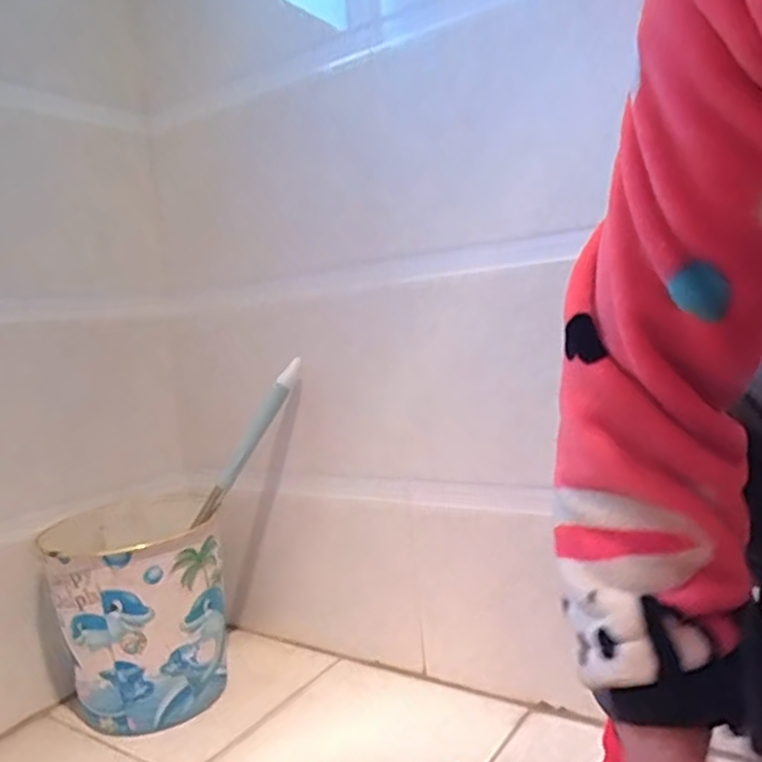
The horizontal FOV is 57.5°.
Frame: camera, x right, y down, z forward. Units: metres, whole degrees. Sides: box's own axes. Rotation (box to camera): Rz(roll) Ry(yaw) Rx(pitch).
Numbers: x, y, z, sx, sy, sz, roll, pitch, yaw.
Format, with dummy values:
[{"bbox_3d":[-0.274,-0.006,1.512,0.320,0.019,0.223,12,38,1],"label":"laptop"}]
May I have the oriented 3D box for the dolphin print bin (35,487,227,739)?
[{"bbox_3d":[-0.345,0.329,0.993,0.242,0.270,0.252,-8,5,-21],"label":"dolphin print bin"}]

